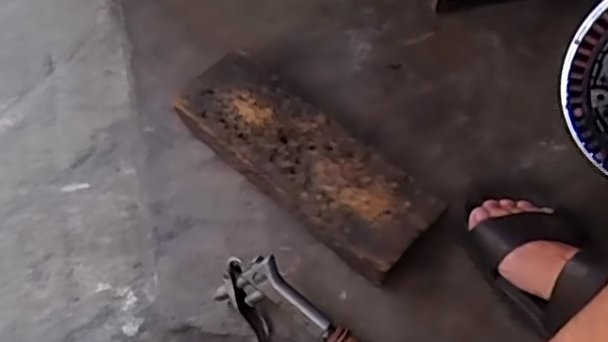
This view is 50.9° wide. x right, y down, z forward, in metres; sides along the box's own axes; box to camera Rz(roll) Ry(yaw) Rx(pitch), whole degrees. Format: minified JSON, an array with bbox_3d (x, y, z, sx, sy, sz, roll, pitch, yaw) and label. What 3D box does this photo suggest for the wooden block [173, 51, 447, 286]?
[{"bbox_3d":[0.000,-0.009,0.668,0.285,0.055,0.105,39,72,19],"label":"wooden block"}]

